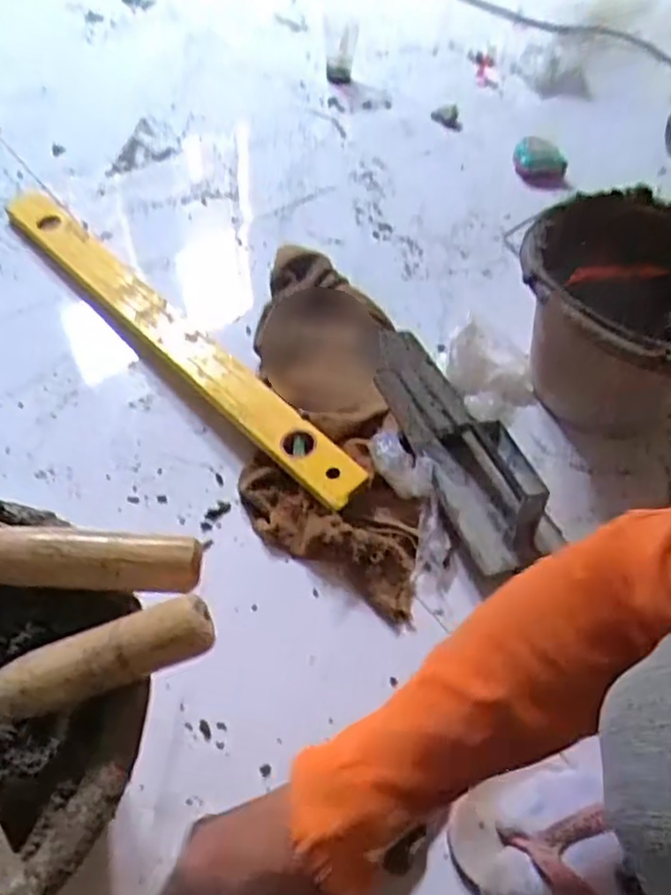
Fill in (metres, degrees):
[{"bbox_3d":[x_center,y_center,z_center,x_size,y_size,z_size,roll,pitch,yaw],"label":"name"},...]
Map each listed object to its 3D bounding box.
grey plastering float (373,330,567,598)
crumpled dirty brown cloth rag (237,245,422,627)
[{"bbox_3d":[0.120,-0.017,0.668,0.106,0.064,0.304,-15,57,-15],"label":"grey plastering float"},{"bbox_3d":[-0.014,-0.049,0.687,0.155,0.059,0.449,-1,54,-7],"label":"crumpled dirty brown cloth rag"}]

